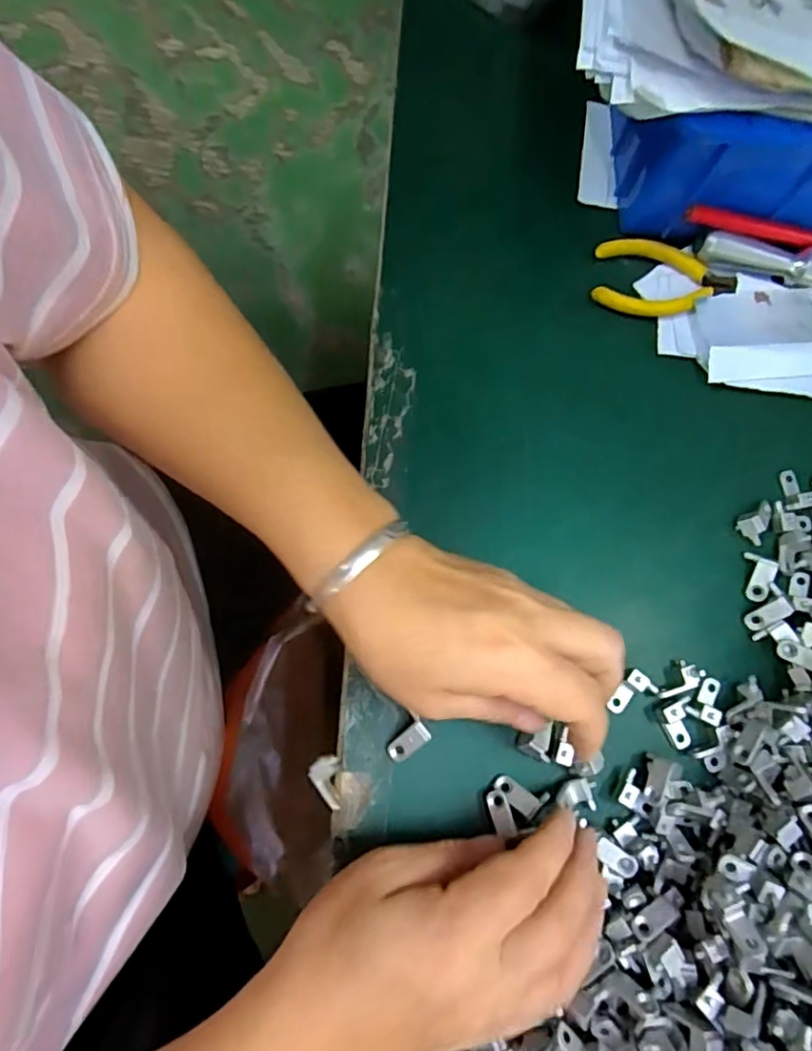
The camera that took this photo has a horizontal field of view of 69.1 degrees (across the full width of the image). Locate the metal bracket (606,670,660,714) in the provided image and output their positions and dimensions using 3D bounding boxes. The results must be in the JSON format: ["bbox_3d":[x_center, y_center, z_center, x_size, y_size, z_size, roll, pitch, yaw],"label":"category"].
[{"bbox_3d":[0.113,0.086,0.296,0.017,0.011,0.023,41,77,5],"label":"metal bracket"}]

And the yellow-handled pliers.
[{"bbox_3d":[0.151,-0.144,0.349,0.080,0.010,0.046,12,76,-2],"label":"yellow-handled pliers"}]

